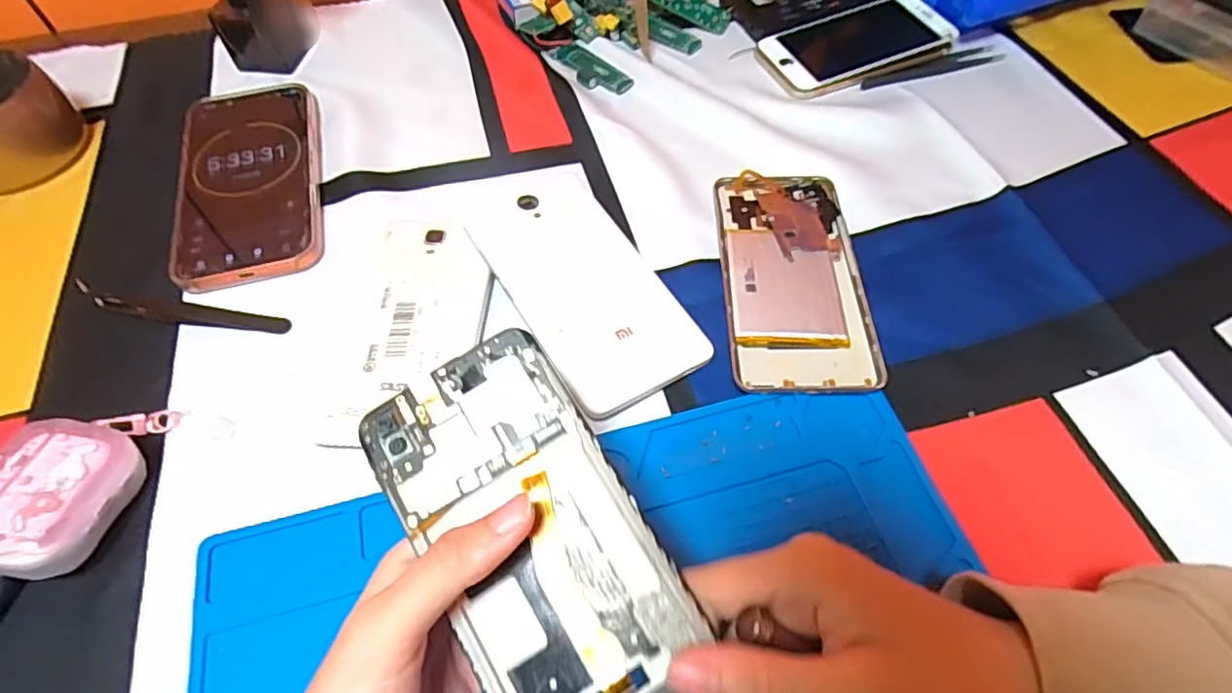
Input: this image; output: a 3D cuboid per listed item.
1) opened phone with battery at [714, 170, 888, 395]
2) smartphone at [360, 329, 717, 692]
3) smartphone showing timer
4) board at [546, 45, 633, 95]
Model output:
[{"bbox_3d":[0.097,-0.042,0.355,0.074,0.006,0.151,0,57,1],"label":"opened phone with battery"},{"bbox_3d":[-0.024,0.069,0.210,0.069,0.006,0.146,-31,75,-6],"label":"smartphone"},{"bbox_3d":[-0.228,-0.107,0.400,0.082,0.012,0.165,-14,58,-8],"label":"smartphone showing timer"},{"bbox_3d":[-0.021,-0.202,0.464,0.029,0.004,0.073,-39,65,-21],"label":"board"}]

